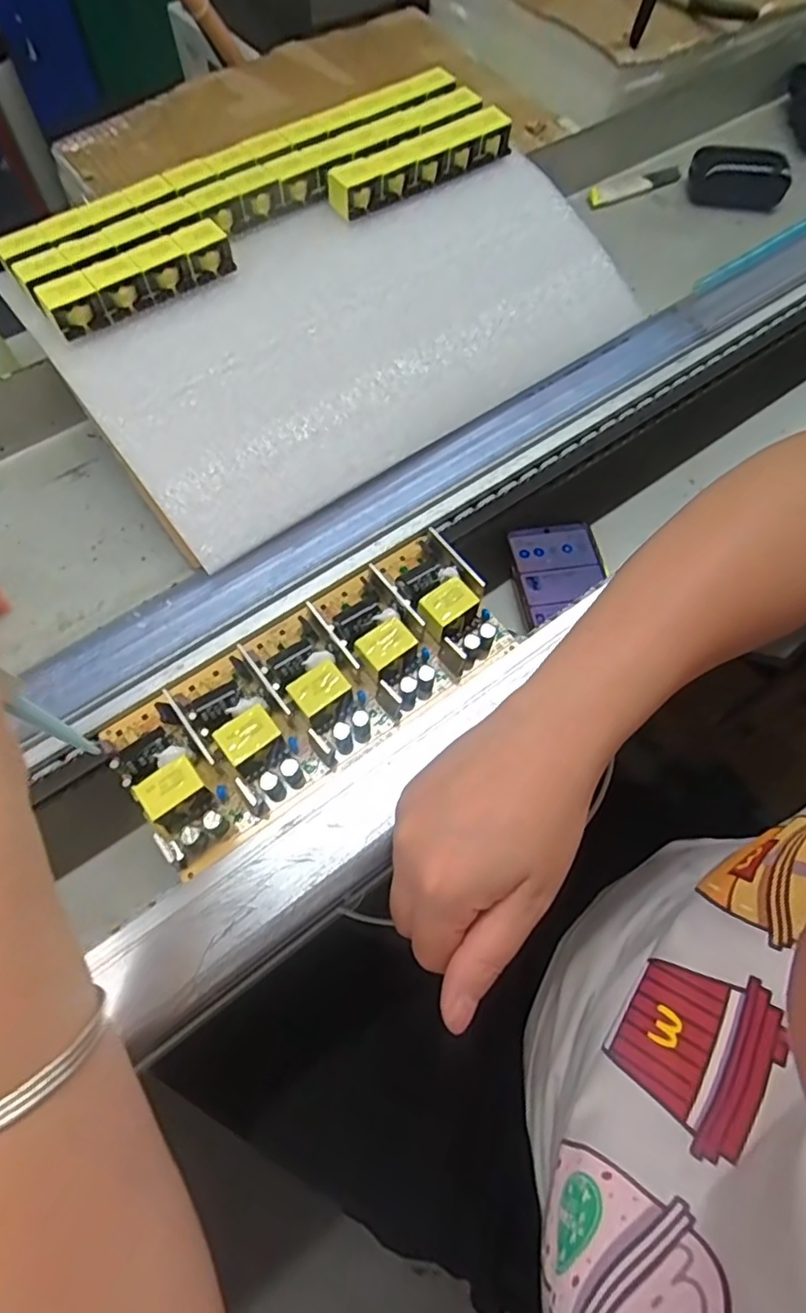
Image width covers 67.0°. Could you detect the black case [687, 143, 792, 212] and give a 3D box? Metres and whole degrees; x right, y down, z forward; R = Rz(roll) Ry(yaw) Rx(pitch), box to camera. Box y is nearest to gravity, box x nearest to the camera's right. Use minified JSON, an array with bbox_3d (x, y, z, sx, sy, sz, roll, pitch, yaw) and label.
[{"bbox_3d":[0.310,-0.443,0.560,0.084,0.030,0.055,8,66,1],"label":"black case"}]

